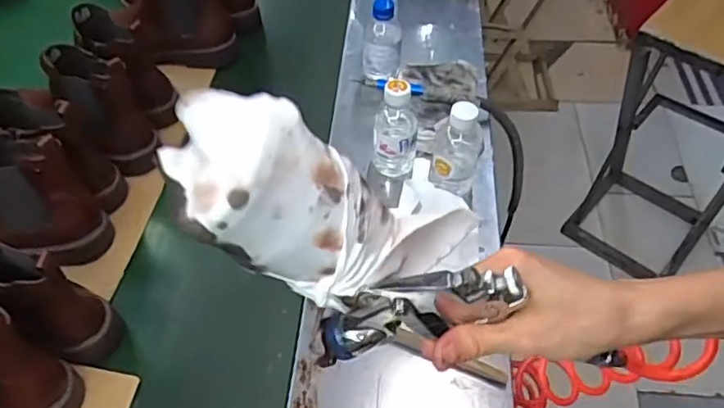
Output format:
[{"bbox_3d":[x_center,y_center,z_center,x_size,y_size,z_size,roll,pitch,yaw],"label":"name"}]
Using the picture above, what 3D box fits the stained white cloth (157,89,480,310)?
[{"bbox_3d":[-0.020,0.007,0.345,0.188,0.070,0.068,28,40,-33],"label":"stained white cloth"}]

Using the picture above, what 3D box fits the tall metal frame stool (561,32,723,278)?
[{"bbox_3d":[0.792,-0.149,1.478,0.316,0.718,0.374,32,58,25],"label":"tall metal frame stool"}]

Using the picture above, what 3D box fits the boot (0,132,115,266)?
[{"bbox_3d":[-0.465,-0.001,0.724,0.276,0.174,0.091,5,51,5],"label":"boot"}]

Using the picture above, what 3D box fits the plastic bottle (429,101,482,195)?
[{"bbox_3d":[0.122,-0.074,0.749,0.061,0.133,0.073,10,51,9],"label":"plastic bottle"}]

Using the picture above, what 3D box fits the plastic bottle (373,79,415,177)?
[{"bbox_3d":[0.044,-0.099,0.786,0.059,0.145,0.050,-1,50,1],"label":"plastic bottle"}]

